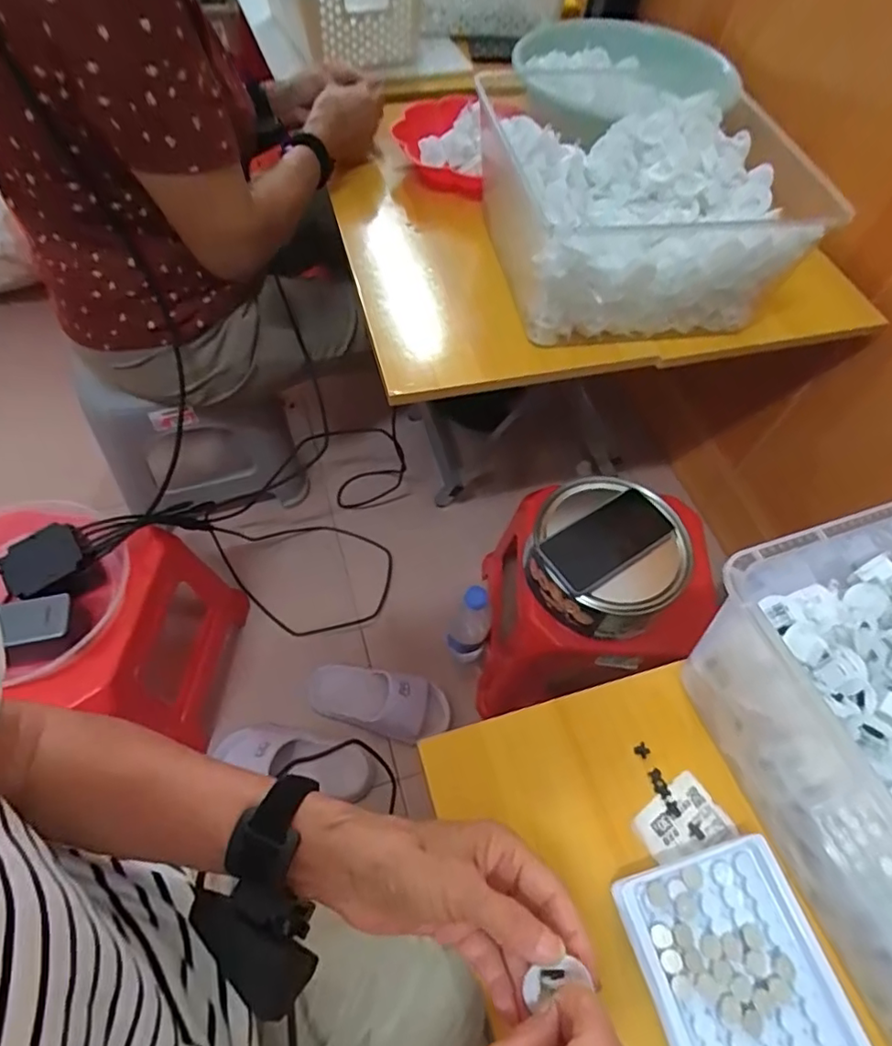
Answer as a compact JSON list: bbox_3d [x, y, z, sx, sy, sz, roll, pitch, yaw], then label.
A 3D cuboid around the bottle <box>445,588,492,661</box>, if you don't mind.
[{"bbox_3d":[0.036,0.155,0.866,0.057,0.225,0.070,11,58,3],"label":"bottle"}]

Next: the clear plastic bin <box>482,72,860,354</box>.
[{"bbox_3d":[0.206,-0.377,0.661,0.302,0.131,0.367,-4,58,-7],"label":"clear plastic bin"}]

